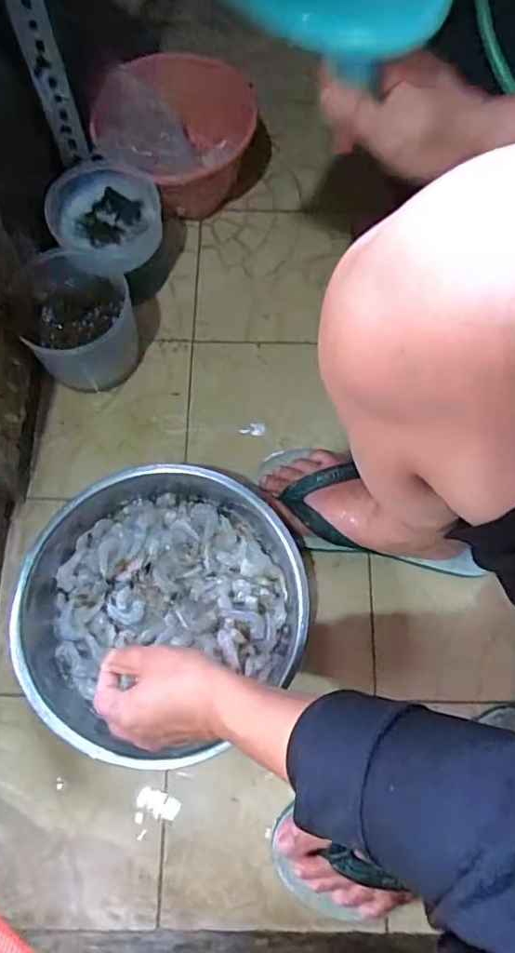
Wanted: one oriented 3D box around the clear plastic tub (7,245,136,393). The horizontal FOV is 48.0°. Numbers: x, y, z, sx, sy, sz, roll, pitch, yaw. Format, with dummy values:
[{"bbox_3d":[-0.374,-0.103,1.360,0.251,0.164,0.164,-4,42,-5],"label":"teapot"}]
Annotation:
[{"bbox_3d":[-0.197,-0.170,0.642,0.115,0.109,0.128,-12,74,-3],"label":"clear plastic tub"}]

